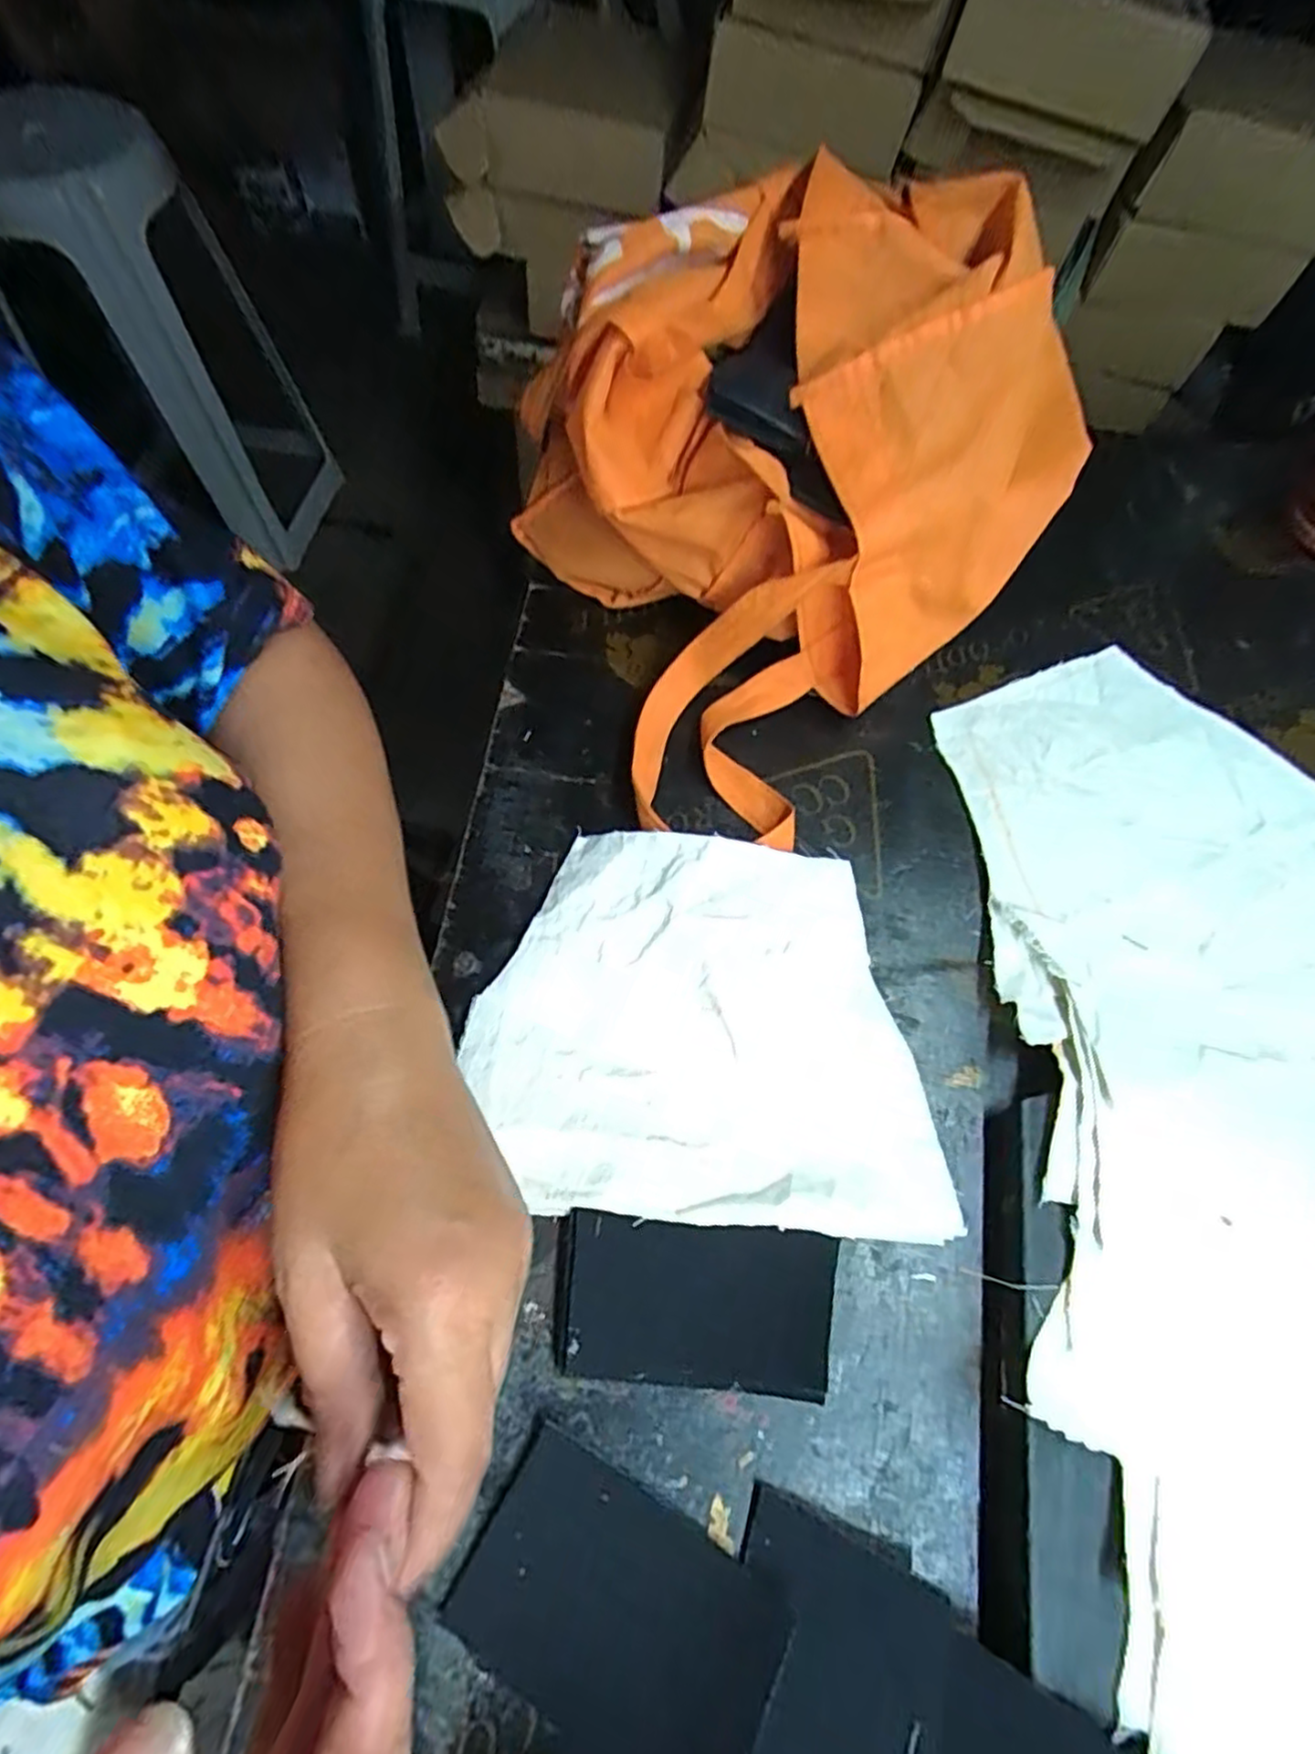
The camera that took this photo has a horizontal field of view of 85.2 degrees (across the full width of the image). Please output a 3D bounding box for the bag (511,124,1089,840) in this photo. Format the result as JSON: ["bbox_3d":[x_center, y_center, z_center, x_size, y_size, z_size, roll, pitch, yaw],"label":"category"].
[{"bbox_3d":[0.060,-0.209,0.378,0.274,0.160,0.301,-26,70,-16],"label":"bag"}]

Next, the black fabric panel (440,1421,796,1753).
[{"bbox_3d":[-0.015,0.258,0.247,0.104,0.007,0.072,30,63,13],"label":"black fabric panel"}]

